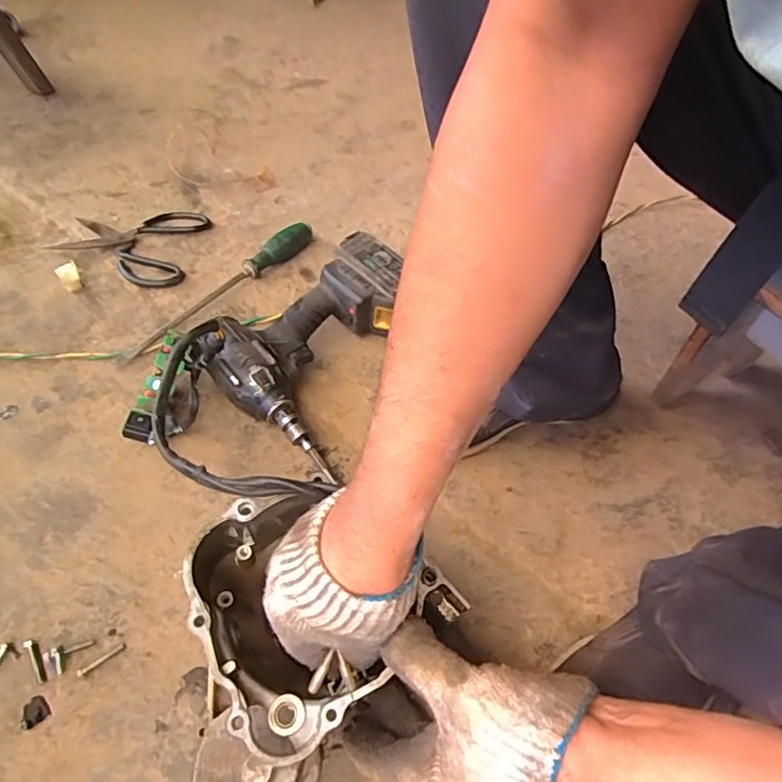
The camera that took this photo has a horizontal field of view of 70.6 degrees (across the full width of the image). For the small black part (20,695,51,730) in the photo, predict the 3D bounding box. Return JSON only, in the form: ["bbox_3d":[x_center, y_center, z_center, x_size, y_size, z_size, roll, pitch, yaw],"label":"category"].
[{"bbox_3d":[-0.256,0.229,0.395,0.019,0.004,0.018,-33,60,-27],"label":"small black part"}]

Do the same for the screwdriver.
[{"bbox_3d":[-0.203,-0.132,0.679,0.027,0.033,0.294,33,56,21],"label":"screwdriver"}]

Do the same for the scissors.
[{"bbox_3d":[-0.350,-0.199,0.733,0.179,0.013,0.172,5,51,0],"label":"scissors"}]

